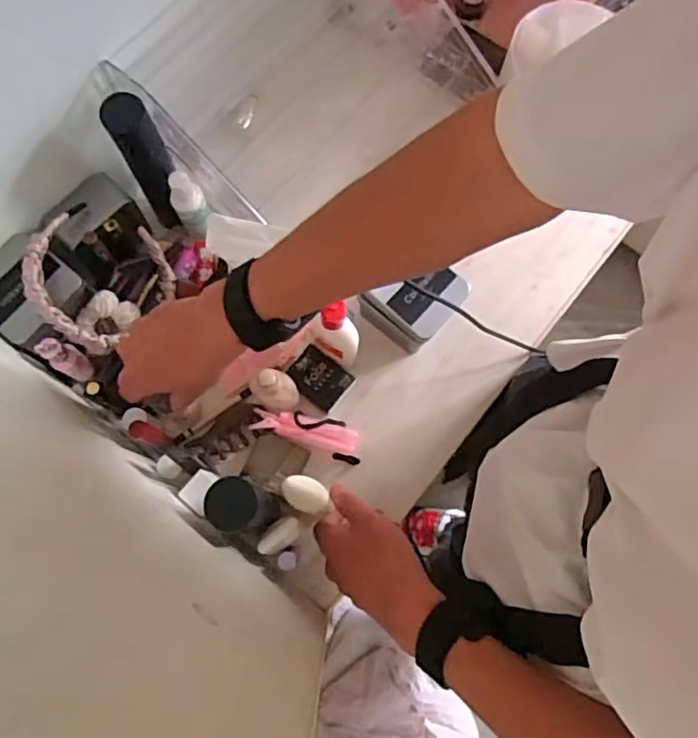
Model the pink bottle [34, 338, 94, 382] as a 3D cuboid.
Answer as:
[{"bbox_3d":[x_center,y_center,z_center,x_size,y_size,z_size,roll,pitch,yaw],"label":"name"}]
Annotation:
[{"bbox_3d":[-0.273,-0.010,0.577,0.025,0.073,0.027,0,74,-1],"label":"pink bottle"}]

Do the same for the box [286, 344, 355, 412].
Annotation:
[{"bbox_3d":[-0.032,0.009,0.634,0.064,0.010,0.048,38,77,9],"label":"box"}]

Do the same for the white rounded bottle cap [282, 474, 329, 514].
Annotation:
[{"bbox_3d":[-0.037,0.105,0.502,0.039,0.019,0.027,25,75,6],"label":"white rounded bottle cap"}]

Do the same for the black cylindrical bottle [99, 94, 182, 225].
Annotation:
[{"bbox_3d":[-0.199,-0.203,0.598,0.041,0.177,0.032,-30,77,-9],"label":"black cylindrical bottle"}]

